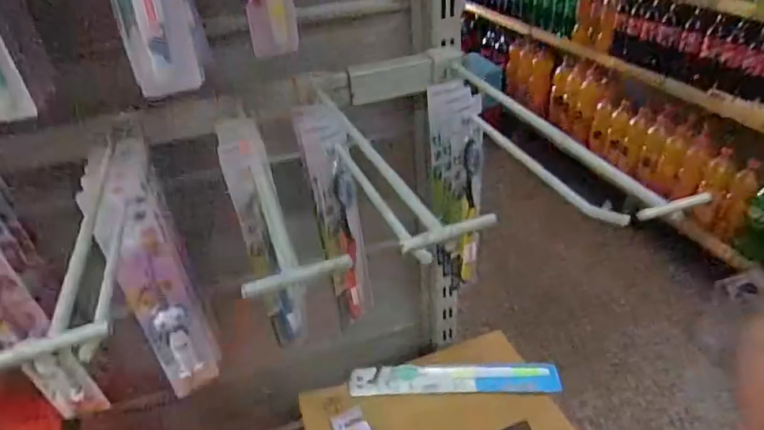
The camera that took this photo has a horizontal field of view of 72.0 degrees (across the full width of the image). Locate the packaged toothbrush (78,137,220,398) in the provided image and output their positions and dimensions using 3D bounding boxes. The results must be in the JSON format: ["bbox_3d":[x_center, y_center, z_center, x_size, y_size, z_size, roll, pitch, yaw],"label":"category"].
[{"bbox_3d":[-0.176,0.056,0.420,0.051,0.241,0.017,-26,39,-28],"label":"packaged toothbrush"}]

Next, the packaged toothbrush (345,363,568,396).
[{"bbox_3d":[0.082,0.191,0.619,0.239,0.021,0.052,-1,34,7],"label":"packaged toothbrush"}]

